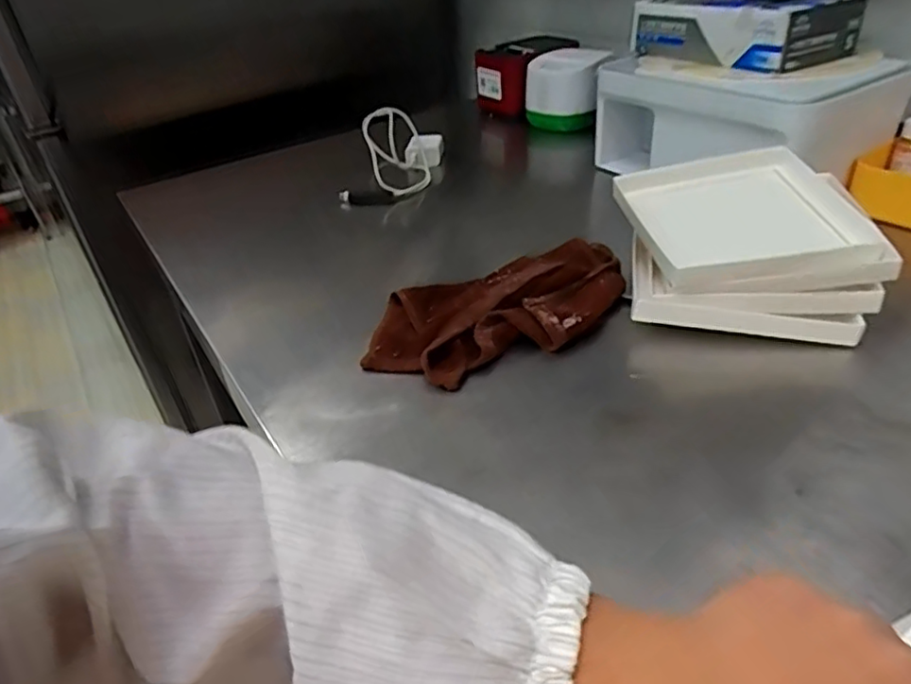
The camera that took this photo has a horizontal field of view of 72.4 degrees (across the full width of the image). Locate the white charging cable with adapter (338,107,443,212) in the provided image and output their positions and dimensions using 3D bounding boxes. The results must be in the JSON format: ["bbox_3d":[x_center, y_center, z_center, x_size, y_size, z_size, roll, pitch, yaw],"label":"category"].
[{"bbox_3d":[-0.087,-0.278,0.914,0.097,0.093,0.205,9,39,18],"label":"white charging cable with adapter"}]

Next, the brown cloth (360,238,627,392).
[{"bbox_3d":[0.044,-0.027,0.578,0.264,0.034,0.130,-14,37,-11],"label":"brown cloth"}]

